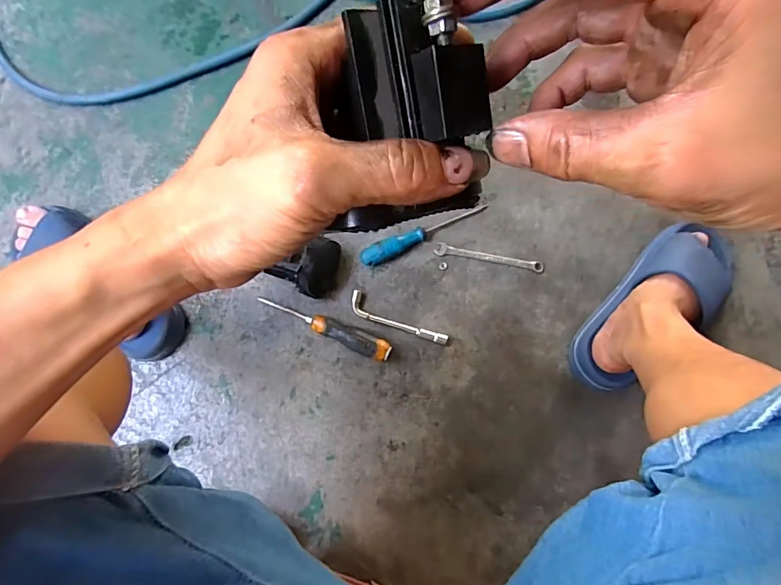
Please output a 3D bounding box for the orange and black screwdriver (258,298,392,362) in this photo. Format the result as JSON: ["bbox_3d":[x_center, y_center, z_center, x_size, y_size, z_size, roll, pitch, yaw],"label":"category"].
[{"bbox_3d":[-0.091,0.048,0.631,0.195,0.027,0.028,22,79,3],"label":"orange and black screwdriver"}]

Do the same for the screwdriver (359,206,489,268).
[{"bbox_3d":[0.049,-0.086,0.660,0.199,0.024,0.026,-25,81,-13],"label":"screwdriver"}]

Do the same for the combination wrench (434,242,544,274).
[{"bbox_3d":[0.144,-0.051,0.657,0.157,0.007,0.018,10,79,0],"label":"combination wrench"}]

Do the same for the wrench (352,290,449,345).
[{"bbox_3d":[0.011,0.041,0.636,0.146,0.019,0.030,25,79,3],"label":"wrench"}]

